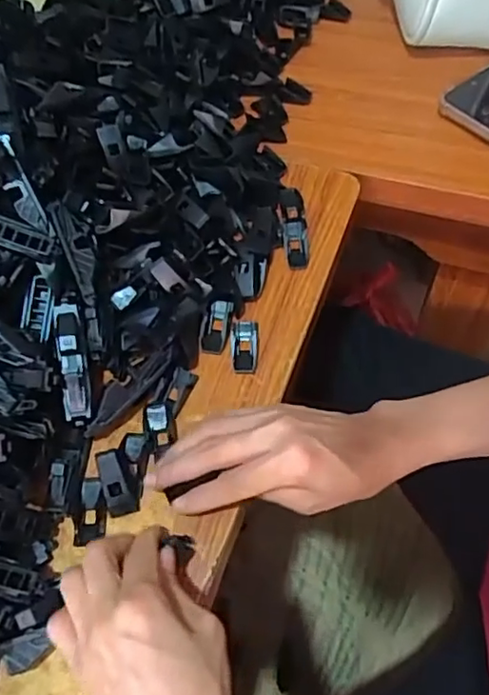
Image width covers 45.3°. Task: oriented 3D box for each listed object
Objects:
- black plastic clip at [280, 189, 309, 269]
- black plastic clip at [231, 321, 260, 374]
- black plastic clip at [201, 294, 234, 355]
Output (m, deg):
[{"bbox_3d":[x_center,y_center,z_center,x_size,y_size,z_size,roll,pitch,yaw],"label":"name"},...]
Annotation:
[{"bbox_3d":[0.040,-0.098,0.471,0.019,0.006,0.080,-4,59,1],"label":"black plastic clip"},{"bbox_3d":[0.000,-0.001,0.419,0.019,0.015,0.041,0,72,4],"label":"black plastic clip"},{"bbox_3d":[-0.020,-0.017,0.433,0.016,0.013,0.045,11,76,10],"label":"black plastic clip"}]

